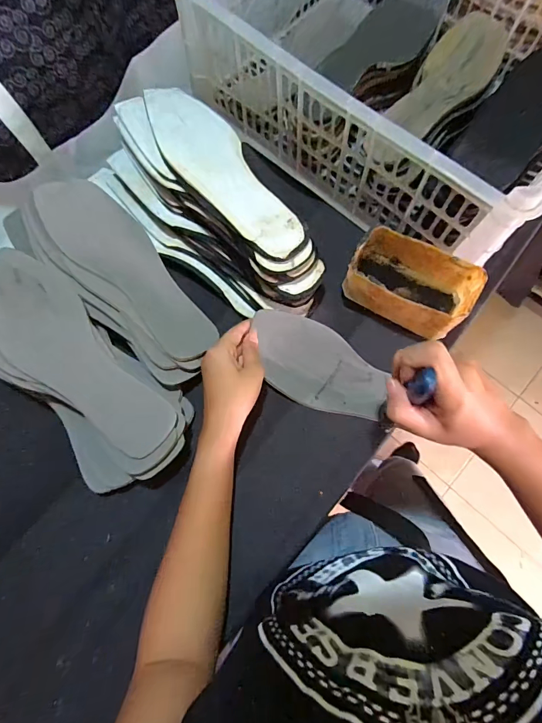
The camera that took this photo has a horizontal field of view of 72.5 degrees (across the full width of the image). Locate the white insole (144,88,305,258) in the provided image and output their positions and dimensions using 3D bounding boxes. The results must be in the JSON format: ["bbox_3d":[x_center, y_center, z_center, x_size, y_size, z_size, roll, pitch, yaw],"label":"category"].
[{"bbox_3d":[-0.060,-0.216,0.402,0.080,0.008,0.273,-34,73,-17],"label":"white insole"}]

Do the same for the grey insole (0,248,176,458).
[{"bbox_3d":[-0.192,-0.004,0.350,0.083,0.017,0.237,-42,85,-17],"label":"grey insole"}]

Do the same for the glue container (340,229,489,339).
[{"bbox_3d":[0.148,-0.079,0.394,0.128,0.061,0.075,29,76,10],"label":"glue container"}]

